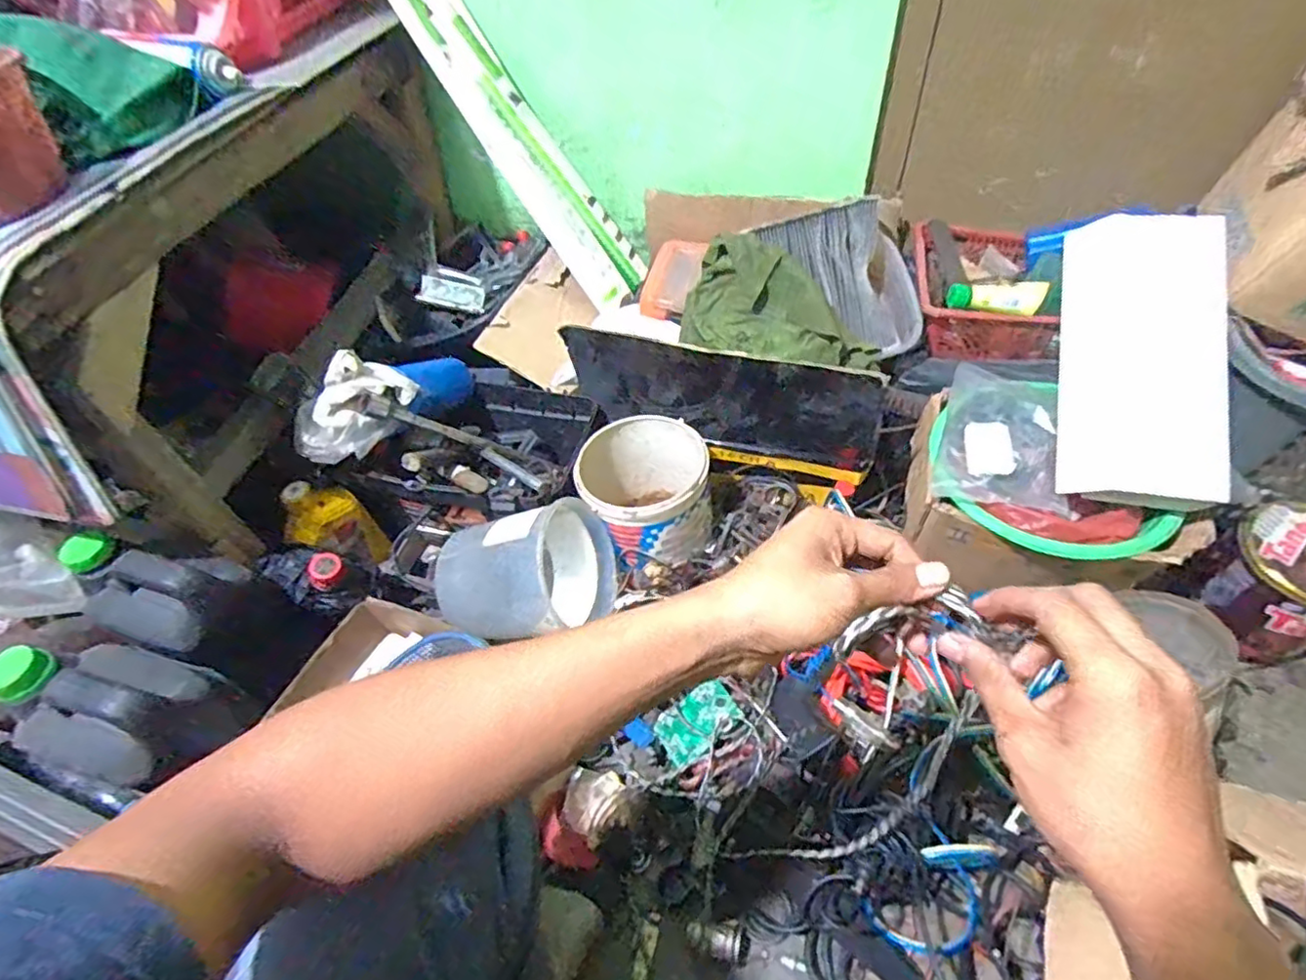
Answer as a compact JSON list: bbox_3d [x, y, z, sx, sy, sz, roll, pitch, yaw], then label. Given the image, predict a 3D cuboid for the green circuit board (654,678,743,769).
[{"bbox_3d":[0.054,0.285,0.773,0.099,0.011,0.071,-42,44,-1],"label":"green circuit board"}]

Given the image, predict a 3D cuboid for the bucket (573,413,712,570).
[{"bbox_3d":[-0.013,0.011,0.939,0.180,0.174,0.202,-10,51,-2],"label":"bucket"}]

